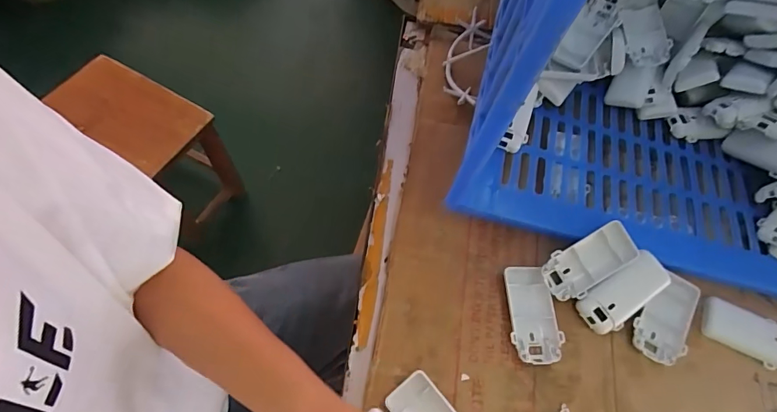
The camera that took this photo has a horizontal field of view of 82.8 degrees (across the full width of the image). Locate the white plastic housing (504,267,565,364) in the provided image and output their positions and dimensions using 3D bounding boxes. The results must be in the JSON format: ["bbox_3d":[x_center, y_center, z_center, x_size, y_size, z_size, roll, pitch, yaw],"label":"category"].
[{"bbox_3d":[0.147,0.111,0.452,0.050,0.023,0.094,4,60,-2],"label":"white plastic housing"}]

